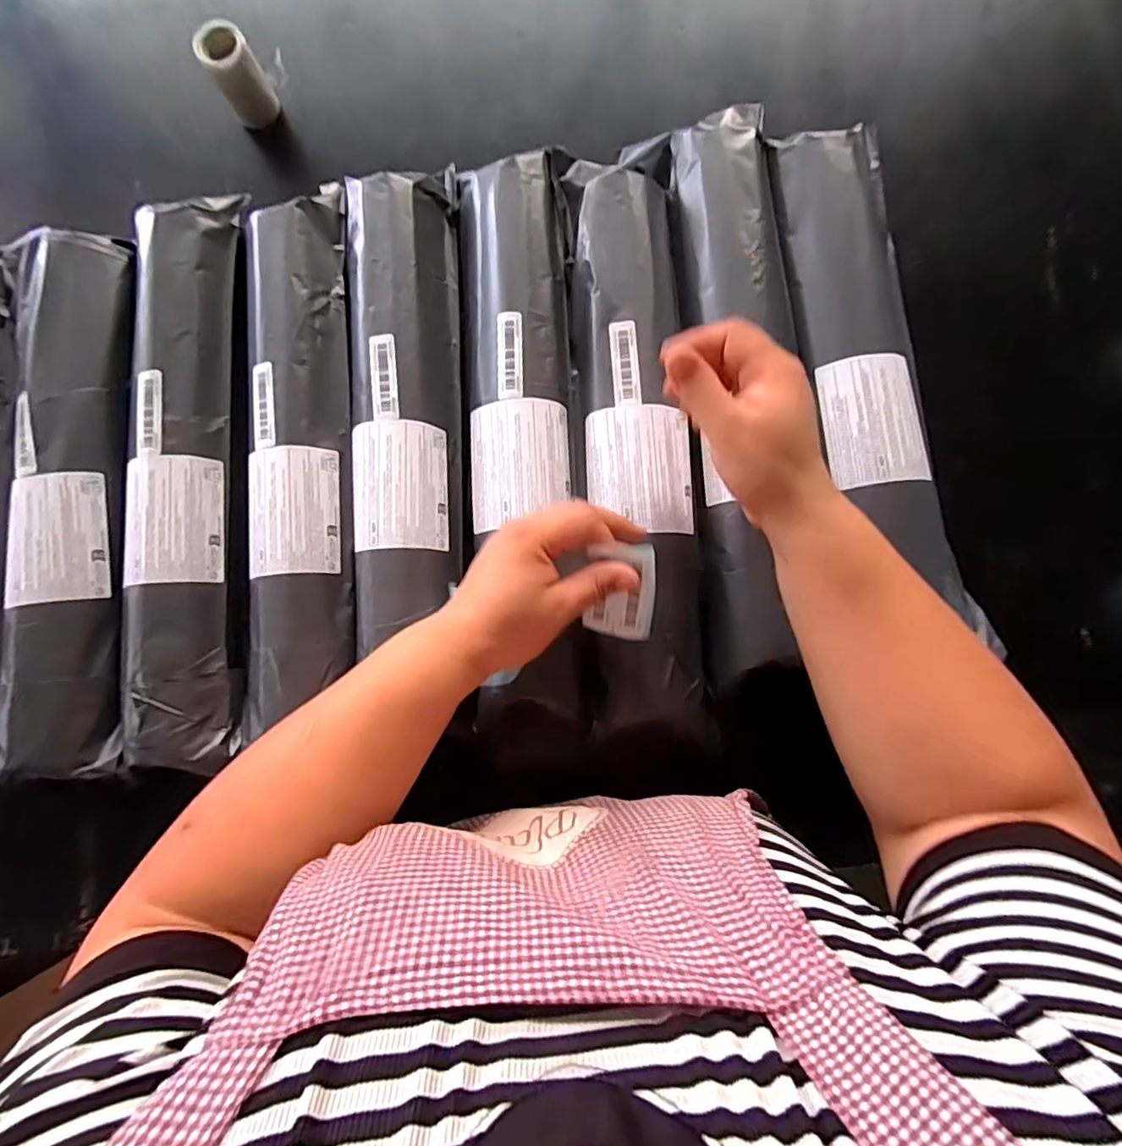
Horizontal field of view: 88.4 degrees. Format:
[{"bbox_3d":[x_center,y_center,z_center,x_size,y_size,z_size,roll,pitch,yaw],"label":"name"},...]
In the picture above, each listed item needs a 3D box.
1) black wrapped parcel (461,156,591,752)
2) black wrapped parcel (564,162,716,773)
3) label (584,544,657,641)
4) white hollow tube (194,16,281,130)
[{"bbox_3d":[-0.030,-0.104,0.466,0.083,0.052,0.467,-2,83,1],"label":"black wrapped parcel"},{"bbox_3d":[0.058,-0.109,0.464,0.093,0.055,0.480,-3,83,1],"label":"black wrapped parcel"},{"bbox_3d":[0.039,0.013,0.375,0.044,0.006,0.073,6,126,9],"label":"label"},{"bbox_3d":[-0.298,-0.457,0.530,0.047,0.058,0.043,-33,83,-3],"label":"white hollow tube"}]

